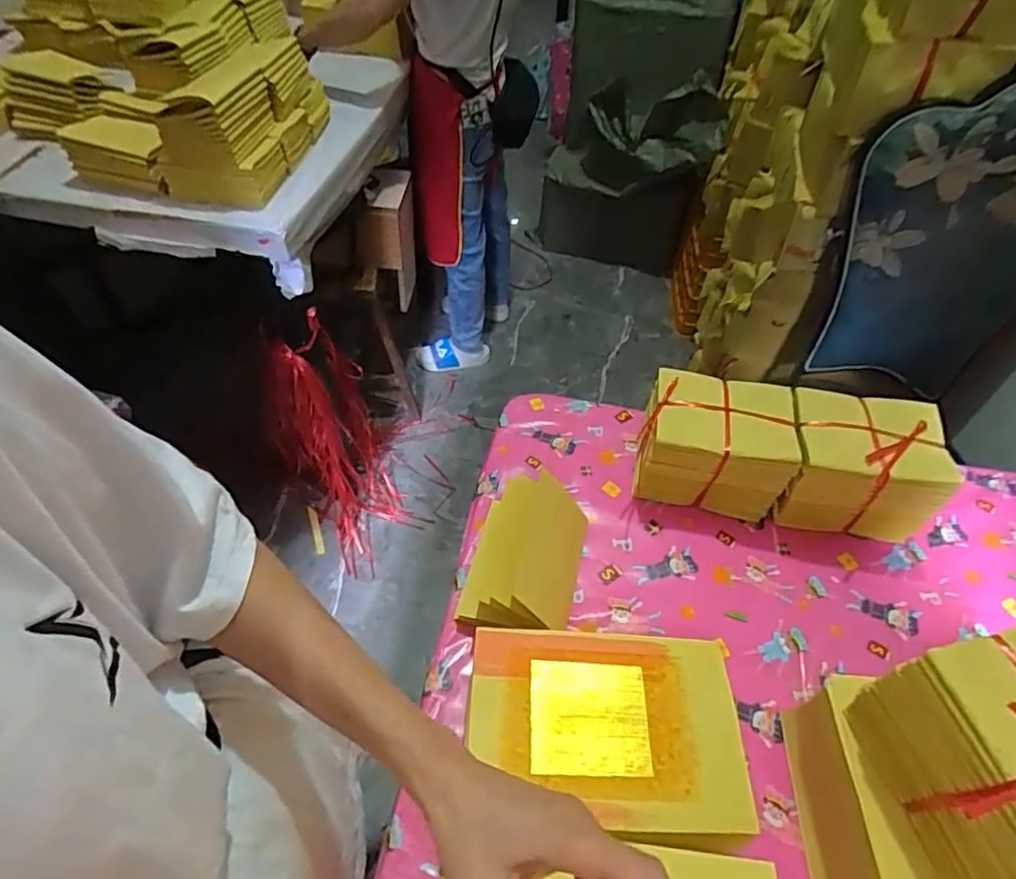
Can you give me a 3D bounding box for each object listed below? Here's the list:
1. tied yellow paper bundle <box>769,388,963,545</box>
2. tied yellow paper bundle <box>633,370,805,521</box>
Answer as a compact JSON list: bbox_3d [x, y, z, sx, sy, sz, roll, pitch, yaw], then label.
[{"bbox_3d":[0.418,0.036,0.726,0.157,0.150,0.121,9,51,5],"label":"tied yellow paper bundle"},{"bbox_3d":[0.253,0.008,0.749,0.168,0.135,0.119,11,51,6],"label":"tied yellow paper bundle"}]

